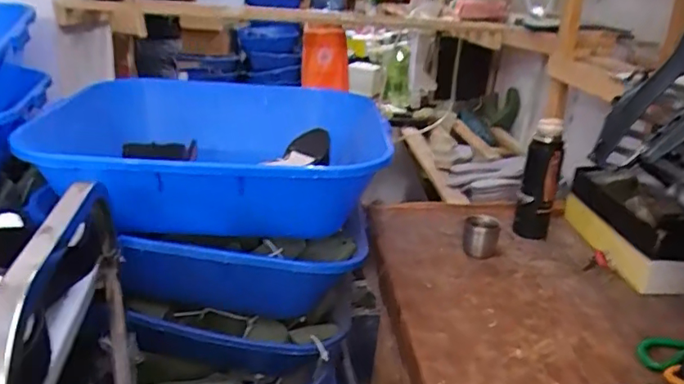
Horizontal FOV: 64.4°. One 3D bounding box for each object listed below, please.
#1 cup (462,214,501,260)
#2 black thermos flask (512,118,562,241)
[{"bbox_3d":[0.256,0.081,0.992,0.067,0.063,0.053,11,22,17],"label":"cup"},{"bbox_3d":[0.368,-0.024,1.006,0.064,0.213,0.053,13,23,22],"label":"black thermos flask"}]

